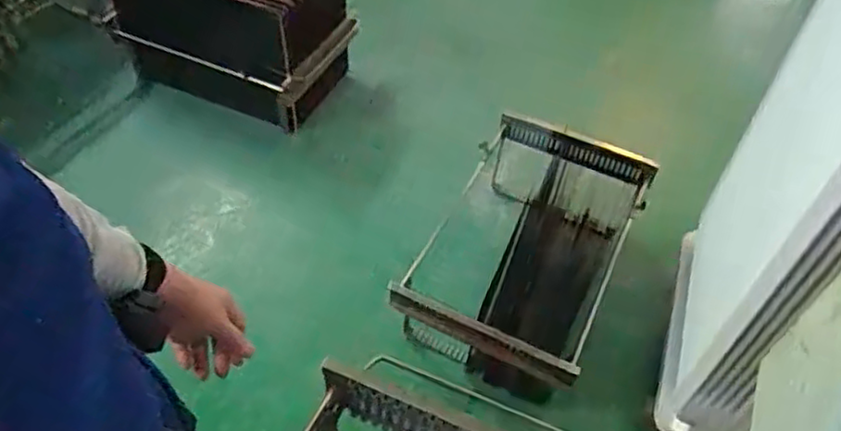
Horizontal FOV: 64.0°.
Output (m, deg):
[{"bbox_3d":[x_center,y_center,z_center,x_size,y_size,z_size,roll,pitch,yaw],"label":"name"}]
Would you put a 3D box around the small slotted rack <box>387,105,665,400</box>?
[{"bbox_3d":[0.262,0.101,1.728,0.445,0.310,0.695,22,52,15],"label":"small slotted rack"}]

